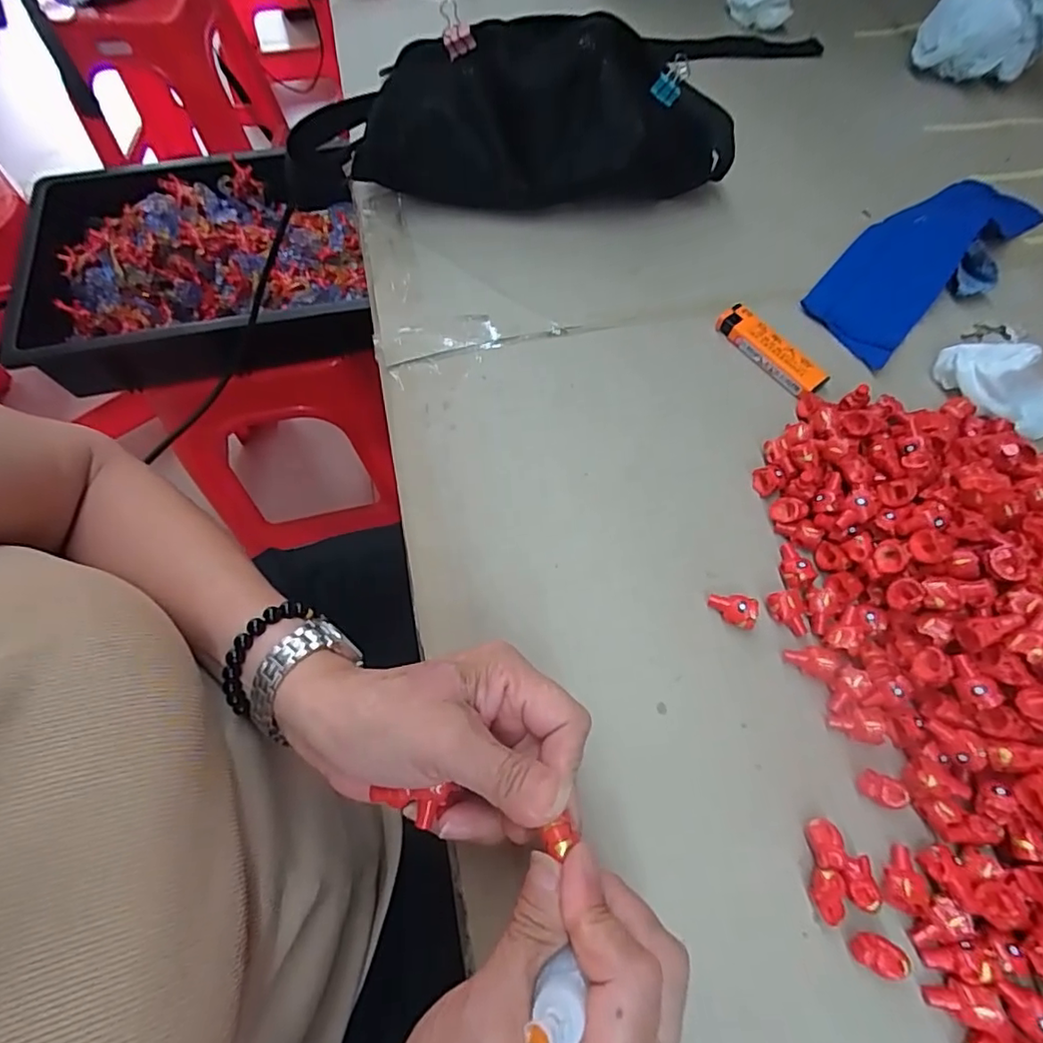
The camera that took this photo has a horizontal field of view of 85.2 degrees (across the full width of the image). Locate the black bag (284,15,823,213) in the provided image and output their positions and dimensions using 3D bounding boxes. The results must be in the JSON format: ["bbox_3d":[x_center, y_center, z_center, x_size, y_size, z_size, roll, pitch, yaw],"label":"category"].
[{"bbox_3d":[-0.001,-0.299,0.420,0.340,0.107,0.075,3,65,1],"label":"black bag"}]

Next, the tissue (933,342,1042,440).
[{"bbox_3d":[0.313,-0.088,0.363,0.085,0.036,0.042,23,67,10],"label":"tissue"}]

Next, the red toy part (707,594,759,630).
[{"bbox_3d":[0.115,0.048,0.309,0.025,0.012,0.015,18,66,8],"label":"red toy part"}]

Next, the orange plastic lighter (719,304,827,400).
[{"bbox_3d":[0.167,-0.115,0.380,0.019,0.016,0.079,-37,70,-17],"label":"orange plastic lighter"}]

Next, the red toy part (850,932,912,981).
[{"bbox_3d":[0.153,0.185,0.243,0.019,0.012,0.013,21,66,9],"label":"red toy part"}]

